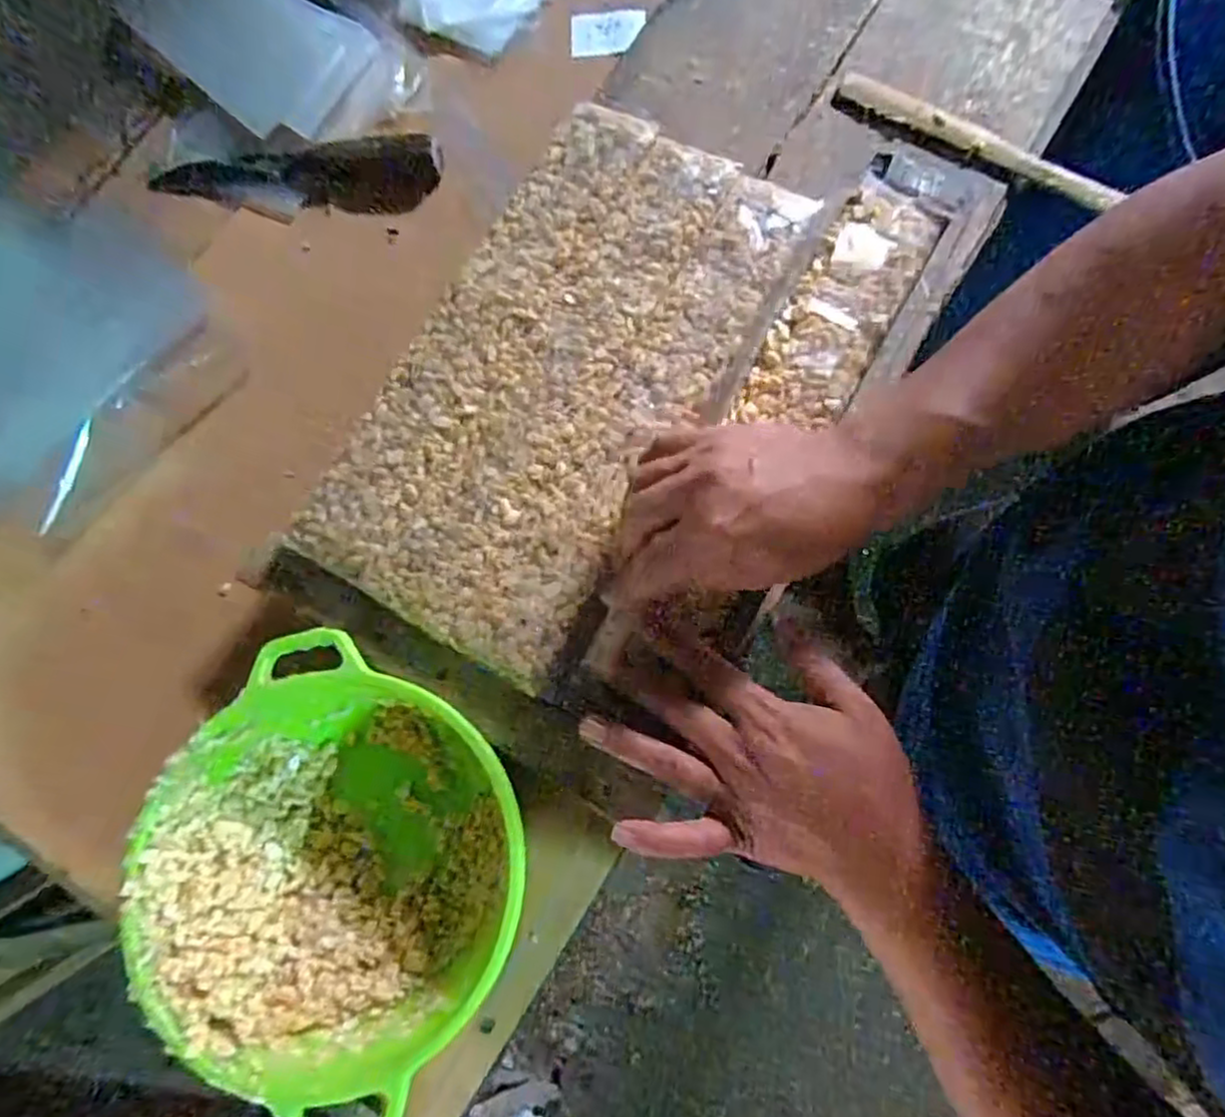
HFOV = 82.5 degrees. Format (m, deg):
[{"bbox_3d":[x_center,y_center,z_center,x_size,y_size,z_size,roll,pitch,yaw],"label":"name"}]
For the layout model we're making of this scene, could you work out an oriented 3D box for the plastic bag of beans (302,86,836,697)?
[{"bbox_3d":[-0.029,-0.122,0.443,0.186,0.019,0.364,30,81,6],"label":"plastic bag of beans"}]

